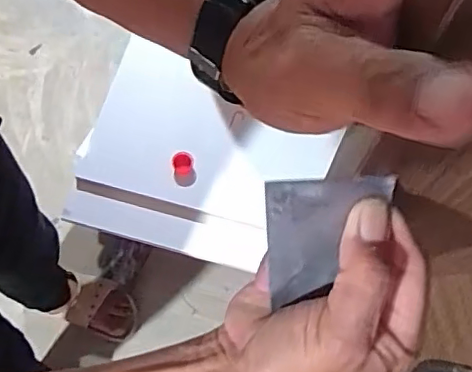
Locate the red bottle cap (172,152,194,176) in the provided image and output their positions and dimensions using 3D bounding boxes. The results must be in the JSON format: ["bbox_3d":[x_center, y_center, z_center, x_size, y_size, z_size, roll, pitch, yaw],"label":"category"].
[{"bbox_3d":[-0.112,-0.047,1.202,0.043,0.023,0.047,0,69,-1],"label":"red bottle cap"}]

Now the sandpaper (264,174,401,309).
[{"bbox_3d":[0.044,0.025,0.270,0.059,0.066,0.004,-5,29,-5],"label":"sandpaper"}]

